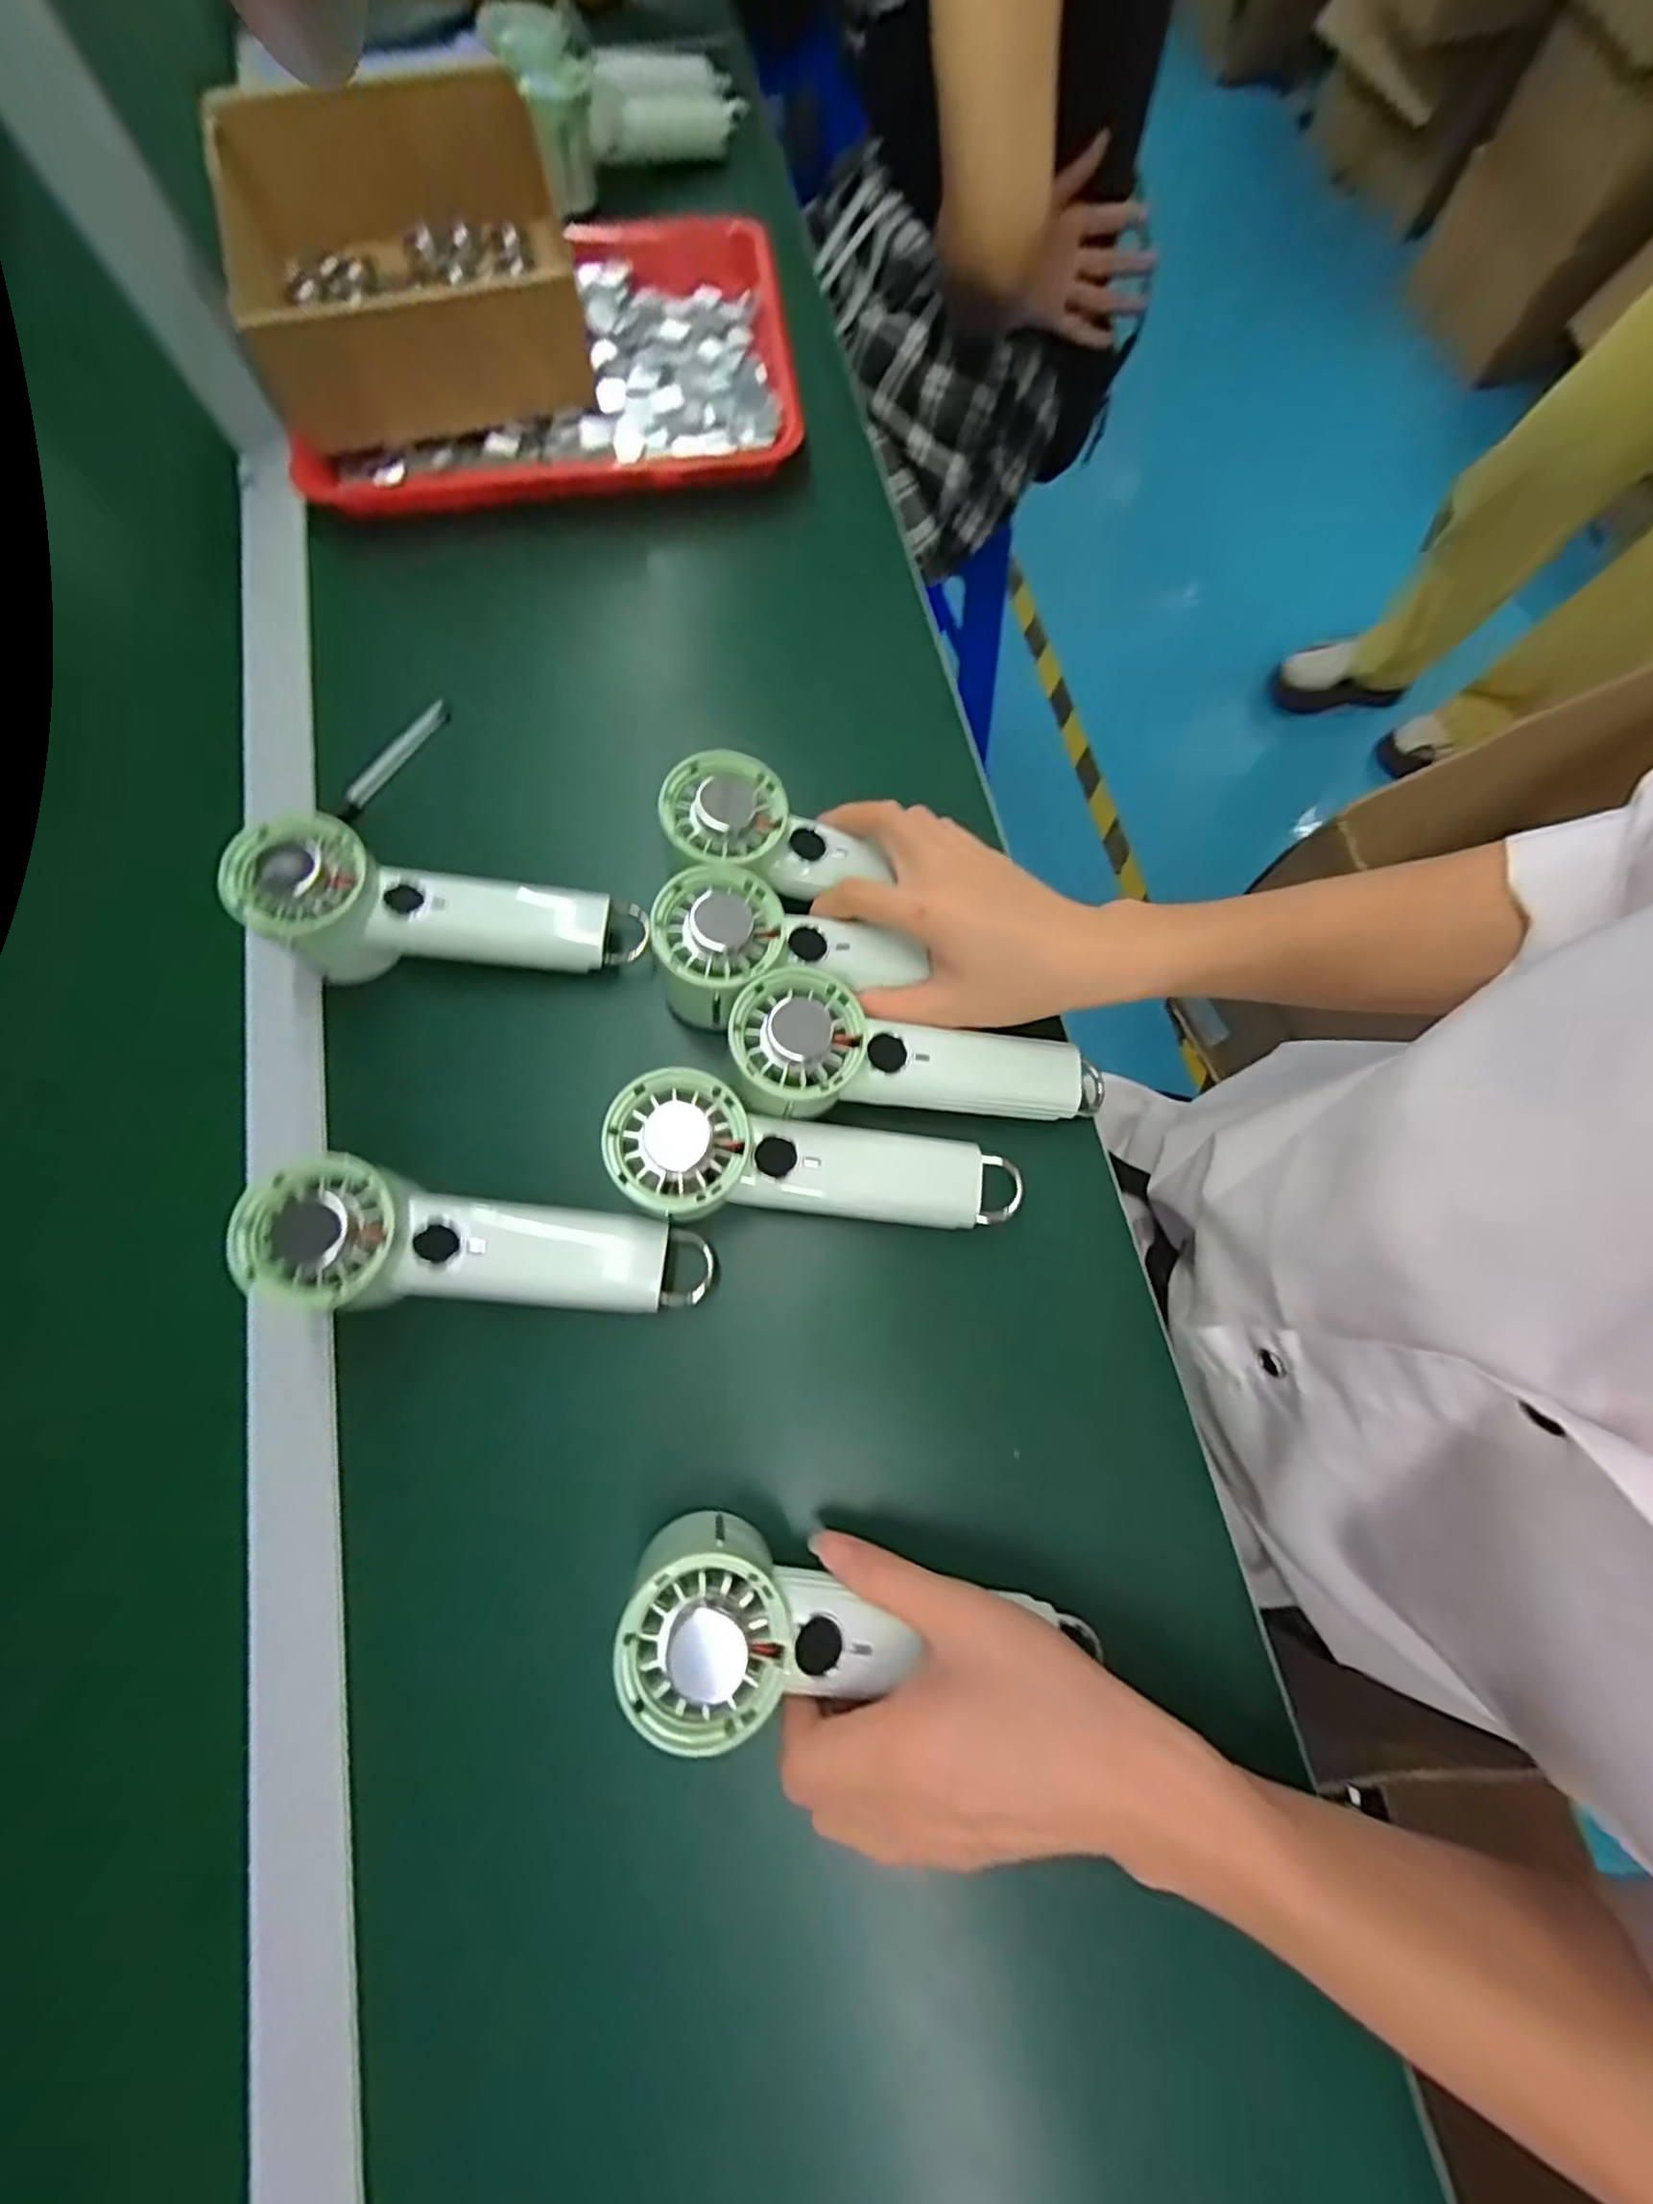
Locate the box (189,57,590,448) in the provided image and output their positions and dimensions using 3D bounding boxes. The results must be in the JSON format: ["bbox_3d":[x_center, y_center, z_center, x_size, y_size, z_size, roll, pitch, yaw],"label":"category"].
[{"bbox_3d":[-0.271,-0.547,0.478,0.192,0.088,0.193,-14,75,-4],"label":"box"}]

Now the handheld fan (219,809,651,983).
[{"bbox_3d":[-0.200,-0.099,0.393,0.199,0.061,0.064,5,74,-15],"label":"handheld fan"}]

